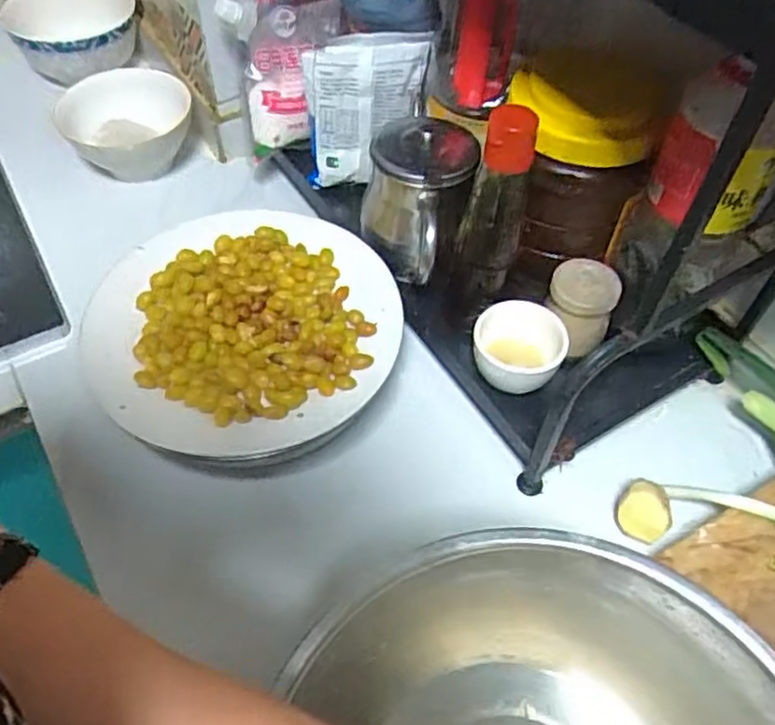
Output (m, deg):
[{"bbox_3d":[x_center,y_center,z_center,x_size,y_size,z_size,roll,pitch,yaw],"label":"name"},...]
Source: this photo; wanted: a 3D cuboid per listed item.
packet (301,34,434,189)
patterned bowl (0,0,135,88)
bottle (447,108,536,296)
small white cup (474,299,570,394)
[{"bbox_3d":[-0.021,-0.233,0.647,0.109,0.144,0.020,-3,43,-8],"label":"packet"},{"bbox_3d":[-0.380,-0.397,0.824,0.148,0.056,0.139,1,54,-1],"label":"patterned bowl"},{"bbox_3d":[0.078,-0.116,0.509,0.045,0.165,0.040,15,55,9],"label":"bottle"},{"bbox_3d":[0.101,-0.006,0.541,0.068,0.056,0.060,9,54,4],"label":"small white cup"}]

